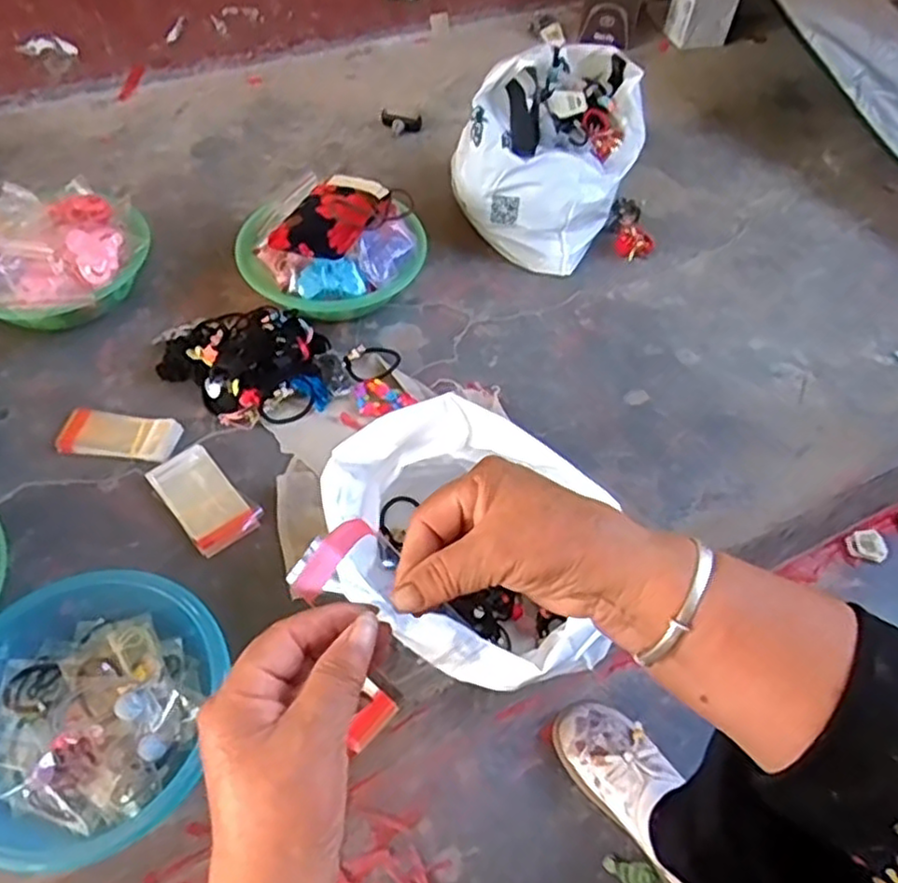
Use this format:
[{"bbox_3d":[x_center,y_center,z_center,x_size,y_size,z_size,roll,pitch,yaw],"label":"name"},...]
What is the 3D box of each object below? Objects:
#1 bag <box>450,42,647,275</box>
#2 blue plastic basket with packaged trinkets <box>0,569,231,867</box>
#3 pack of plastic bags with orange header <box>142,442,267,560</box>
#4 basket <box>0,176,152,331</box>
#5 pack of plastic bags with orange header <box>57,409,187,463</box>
[{"bbox_3d":[0.166,-0.436,1.020,0.204,0.199,0.324,28,57,17],"label":"bag"},{"bbox_3d":[-0.311,0.225,0.592,0.225,0.076,0.218,1,54,-2],"label":"blue plastic basket with packaged trinkets"},{"bbox_3d":[-0.260,0.063,0.745,0.067,0.020,0.131,-35,62,-24],"label":"pack of plastic bags with orange header"},{"bbox_3d":[-0.511,-0.236,0.895,0.237,0.109,0.238,-37,64,-26],"label":"basket"},{"bbox_3d":[-0.372,-0.006,0.791,0.134,0.021,0.055,8,54,3],"label":"pack of plastic bags with orange header"}]

